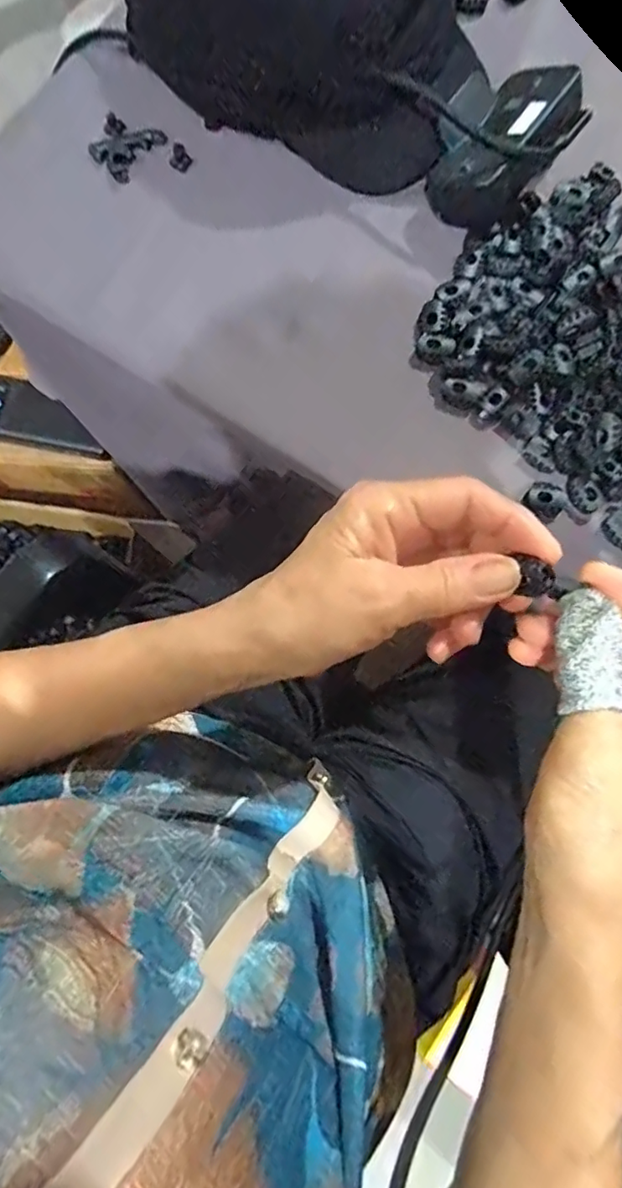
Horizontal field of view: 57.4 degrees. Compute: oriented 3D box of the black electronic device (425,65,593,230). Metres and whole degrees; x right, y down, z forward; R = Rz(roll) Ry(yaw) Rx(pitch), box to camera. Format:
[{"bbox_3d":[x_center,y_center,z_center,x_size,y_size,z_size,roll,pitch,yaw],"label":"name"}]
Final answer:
[{"bbox_3d":[0.118,-0.264,0.336,0.056,0.034,0.096,40,83,7],"label":"black electronic device"}]

